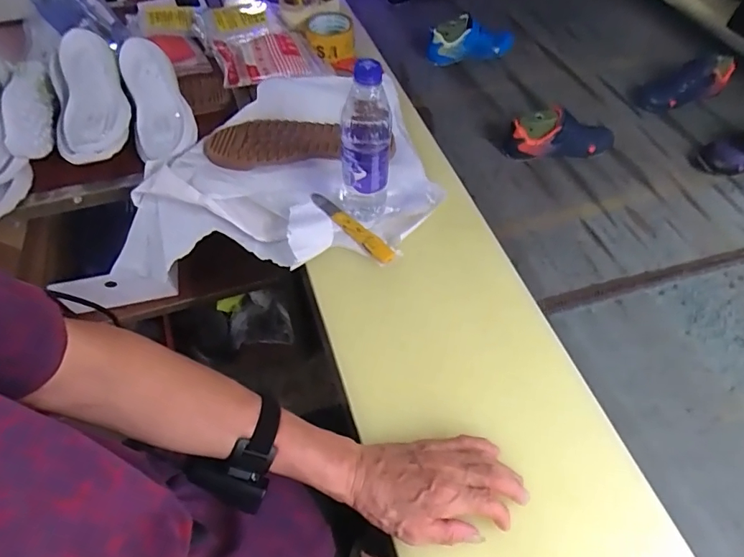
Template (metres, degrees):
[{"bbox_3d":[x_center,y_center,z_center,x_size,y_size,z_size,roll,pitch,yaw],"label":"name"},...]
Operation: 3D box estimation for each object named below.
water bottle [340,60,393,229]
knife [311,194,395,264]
[{"bbox_3d":[-0.008,-0.162,0.579,0.070,0.212,0.054,3,54,2],"label":"water bottle"},{"bbox_3d":[-0.029,-0.074,0.653,0.024,0.011,0.154,-36,58,-24],"label":"knife"}]

